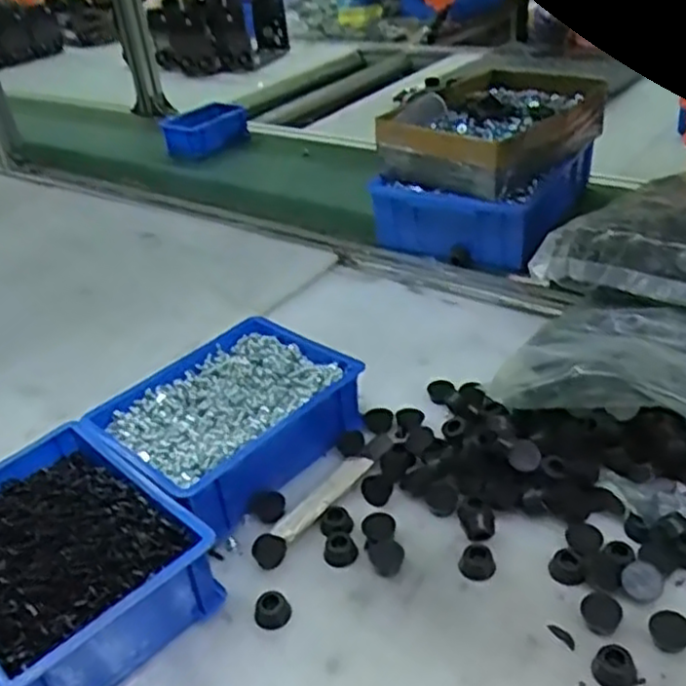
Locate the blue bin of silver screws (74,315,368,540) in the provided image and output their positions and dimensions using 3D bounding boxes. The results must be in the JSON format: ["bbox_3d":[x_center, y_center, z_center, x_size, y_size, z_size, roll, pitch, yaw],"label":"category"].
[{"bbox_3d":[-0.094,0.067,0.626,0.153,0.070,0.201,22,43,38],"label":"blue bin of silver screws"}]

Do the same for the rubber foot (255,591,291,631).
[{"bbox_3d":[-0.047,0.181,0.496,0.018,0.015,0.023,22,43,38],"label":"rubber foot"}]

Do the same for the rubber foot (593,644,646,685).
[{"bbox_3d":[0.163,0.193,0.436,0.025,0.013,0.023,-9,33,-1],"label":"rubber foot"}]

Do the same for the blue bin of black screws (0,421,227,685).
[{"bbox_3d":[-0.201,0.154,0.519,0.203,0.071,0.147,23,44,39],"label":"blue bin of black screws"}]

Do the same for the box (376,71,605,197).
[{"bbox_3d":[0.185,-0.265,0.903,0.178,0.072,0.241,23,44,37],"label":"box"}]

